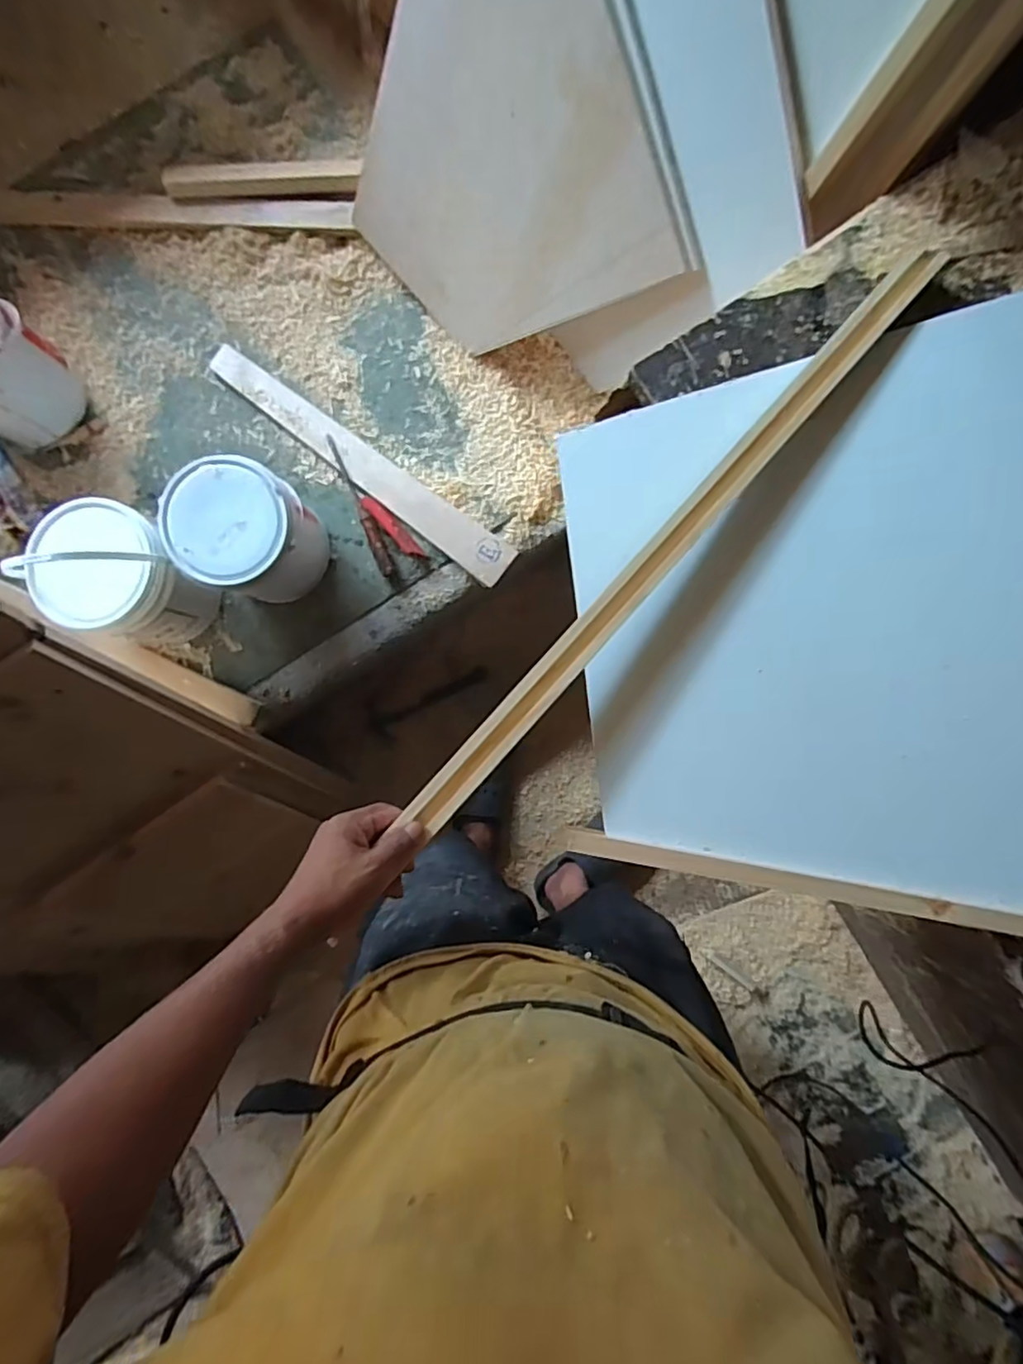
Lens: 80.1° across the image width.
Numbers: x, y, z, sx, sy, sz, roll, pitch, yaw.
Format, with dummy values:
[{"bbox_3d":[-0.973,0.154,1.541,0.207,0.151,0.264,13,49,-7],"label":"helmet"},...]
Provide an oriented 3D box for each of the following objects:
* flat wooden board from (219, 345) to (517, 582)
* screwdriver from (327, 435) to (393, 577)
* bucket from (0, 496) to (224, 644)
[{"bbox_3d":[-0.249,-0.361,1.018,0.591,0.009,0.071,36,86,0],"label":"flat wooden board"},{"bbox_3d":[-0.250,-0.295,1.016,0.023,0.027,0.247,-22,87,2],"label":"screwdriver"},{"bbox_3d":[-0.558,-0.156,0.887,0.171,0.246,0.169,0,88,3],"label":"bucket"}]

